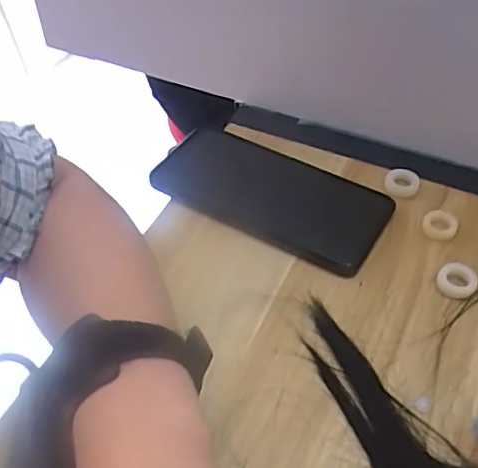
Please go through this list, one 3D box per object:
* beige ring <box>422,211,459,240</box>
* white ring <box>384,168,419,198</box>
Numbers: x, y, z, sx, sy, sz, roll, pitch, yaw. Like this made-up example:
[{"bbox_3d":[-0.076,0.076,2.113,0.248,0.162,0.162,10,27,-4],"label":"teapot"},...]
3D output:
[{"bbox_3d":[0.134,-0.006,0.392,0.023,0.010,0.019,21,51,18],"label":"beige ring"},{"bbox_3d":[0.116,-0.036,0.419,0.024,0.007,0.023,0,48,0],"label":"white ring"}]

